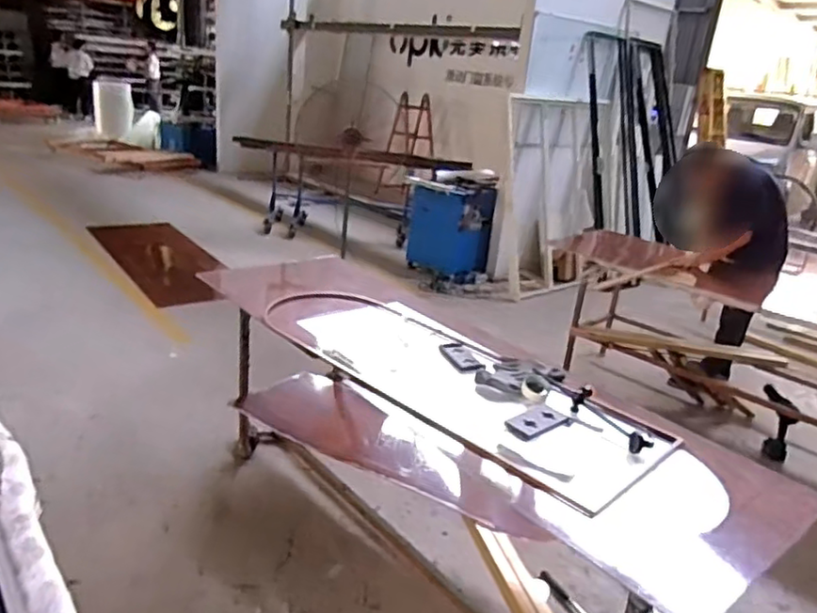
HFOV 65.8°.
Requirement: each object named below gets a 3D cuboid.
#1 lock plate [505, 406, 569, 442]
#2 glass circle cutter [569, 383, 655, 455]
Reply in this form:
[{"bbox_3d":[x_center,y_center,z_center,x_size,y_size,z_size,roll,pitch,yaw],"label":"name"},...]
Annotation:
[{"bbox_3d":[0.347,0.305,1.696,0.204,0.018,0.090,-11,26,-38],"label":"lock plate"},{"bbox_3d":[0.537,0.294,1.703,0.055,0.072,0.265,-5,23,-28],"label":"glass circle cutter"}]

